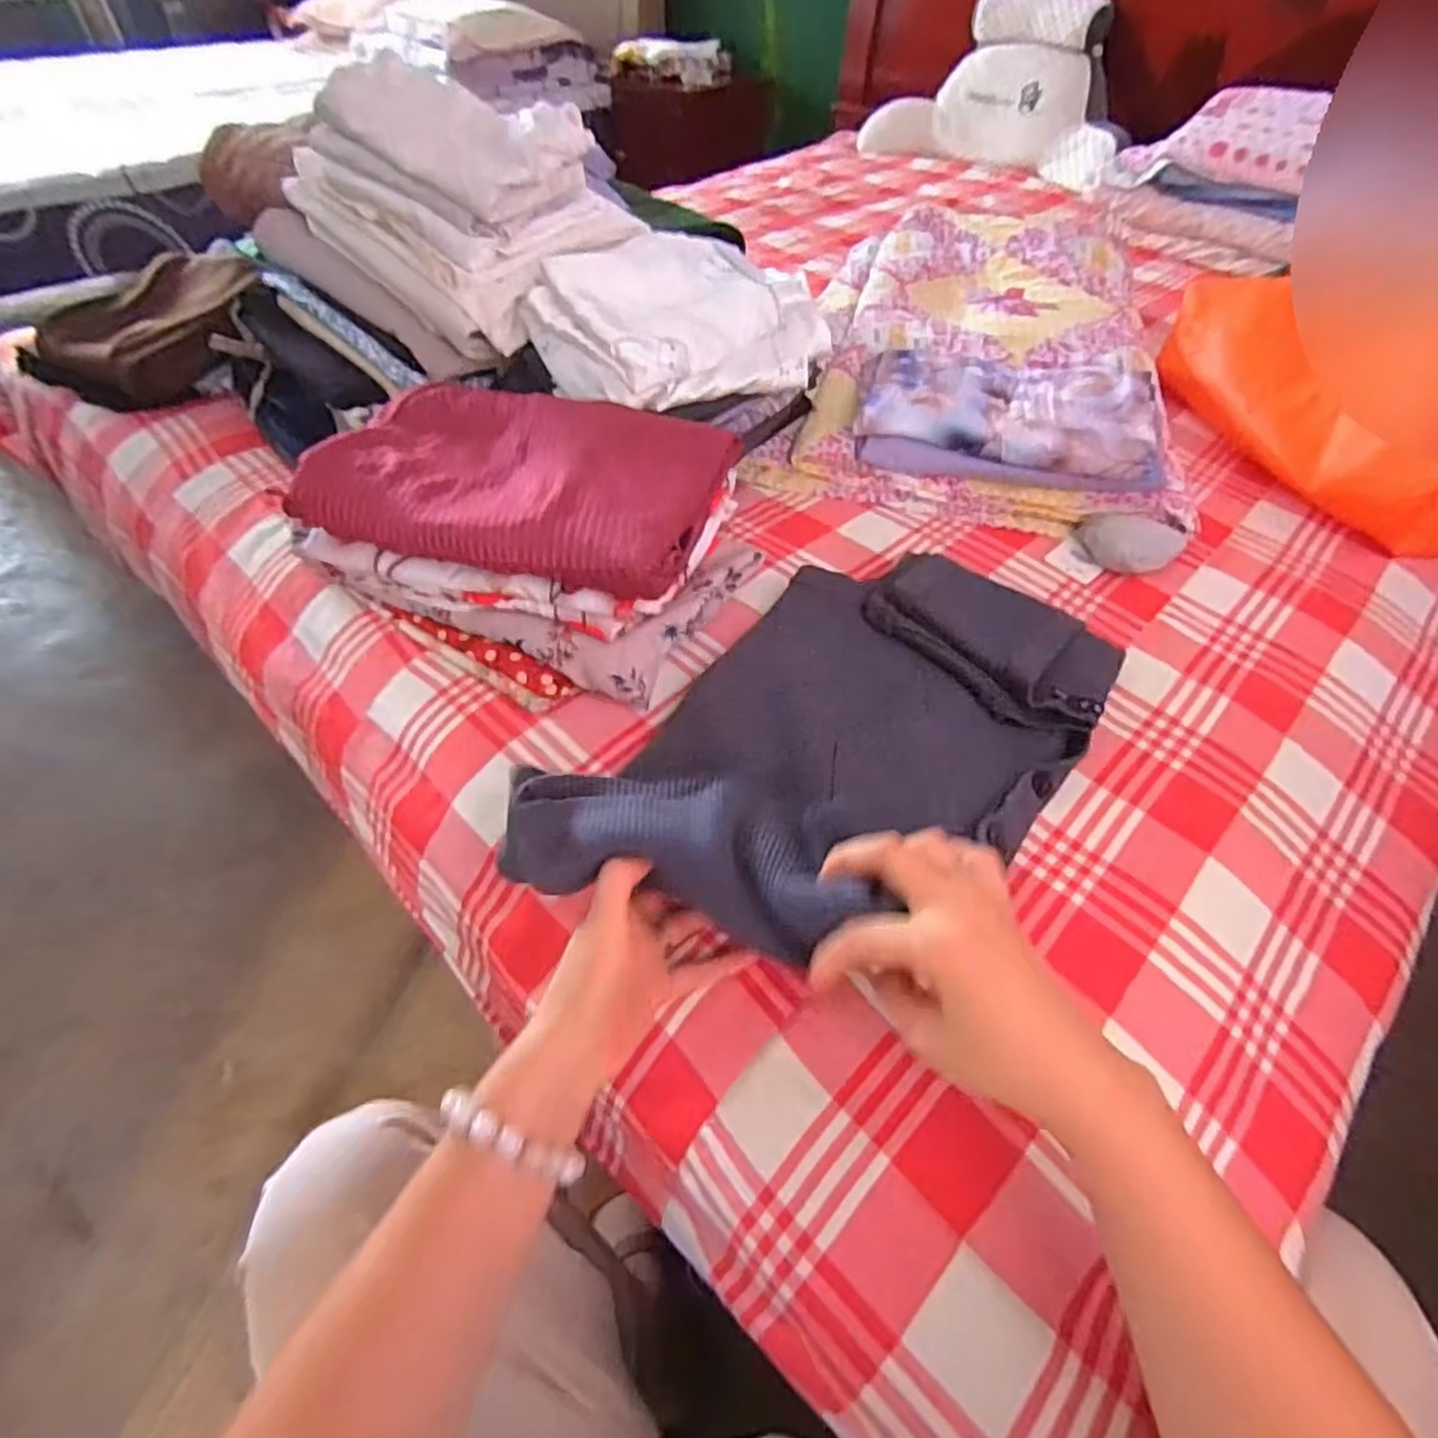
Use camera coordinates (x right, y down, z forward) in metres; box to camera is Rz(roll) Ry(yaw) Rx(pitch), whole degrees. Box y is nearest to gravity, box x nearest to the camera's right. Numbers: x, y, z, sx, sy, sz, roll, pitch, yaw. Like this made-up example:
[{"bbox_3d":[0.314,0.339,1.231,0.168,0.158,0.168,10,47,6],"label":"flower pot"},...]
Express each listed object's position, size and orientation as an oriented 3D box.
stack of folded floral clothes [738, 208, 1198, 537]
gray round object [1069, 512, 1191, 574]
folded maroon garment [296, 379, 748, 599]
[{"bbox_3d":[0.323,-0.490,0.981,0.429,0.108,0.672,10,49,9],"label":"stack of folded floral clothes"},{"bbox_3d":[0.402,-0.175,0.744,0.098,0.034,0.065,18,50,15],"label":"gray round object"},{"bbox_3d":[-0.160,-0.210,0.646,0.324,0.048,0.220,14,49,12],"label":"folded maroon garment"}]

